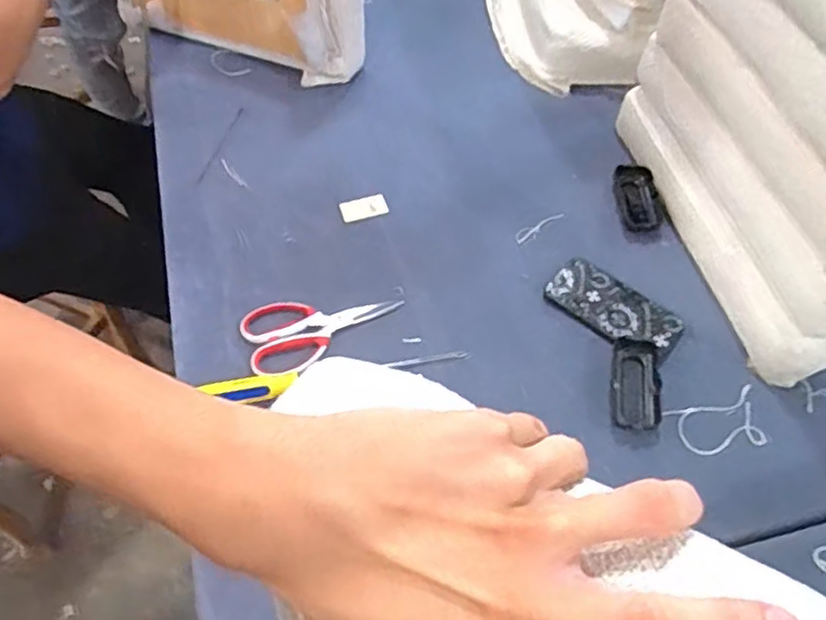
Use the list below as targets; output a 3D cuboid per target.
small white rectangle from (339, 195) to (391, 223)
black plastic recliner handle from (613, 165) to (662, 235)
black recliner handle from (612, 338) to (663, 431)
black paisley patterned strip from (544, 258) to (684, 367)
[{"bbox_3d":[-0.068,-0.140,0.927,0.065,0.004,0.038,-15,60,-7],"label":"small white rectangle"},{"bbox_3d":[0.309,-0.155,0.925,0.055,0.018,0.109,2,57,0],"label":"black plastic recliner handle"},{"bbox_3d":[0.255,0.083,0.772,0.054,0.012,0.113,7,57,3],"label":"black recliner handle"},{"bbox_3d":[0.250,-0.002,0.832,0.162,0.011,0.086,35,62,20],"label":"black paisley patterned strip"}]

